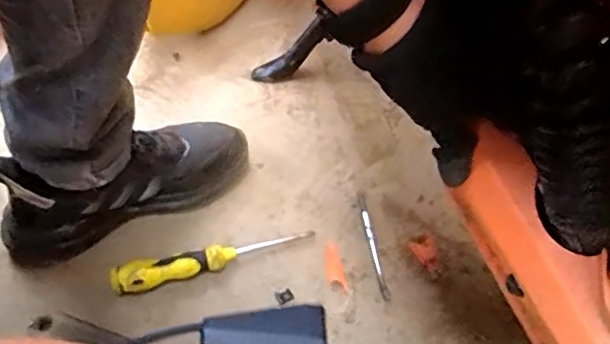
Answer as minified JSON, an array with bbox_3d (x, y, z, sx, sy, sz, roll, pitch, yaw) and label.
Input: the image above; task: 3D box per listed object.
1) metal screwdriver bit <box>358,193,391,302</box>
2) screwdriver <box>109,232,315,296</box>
[{"bbox_3d":[0.070,0.073,0.609,0.010,0.006,0.134,-6,49,-4],"label":"metal screwdriver bit"},{"bbox_3d":[-0.090,0.085,0.586,0.200,0.032,0.023,-15,57,-12],"label":"screwdriver"}]

